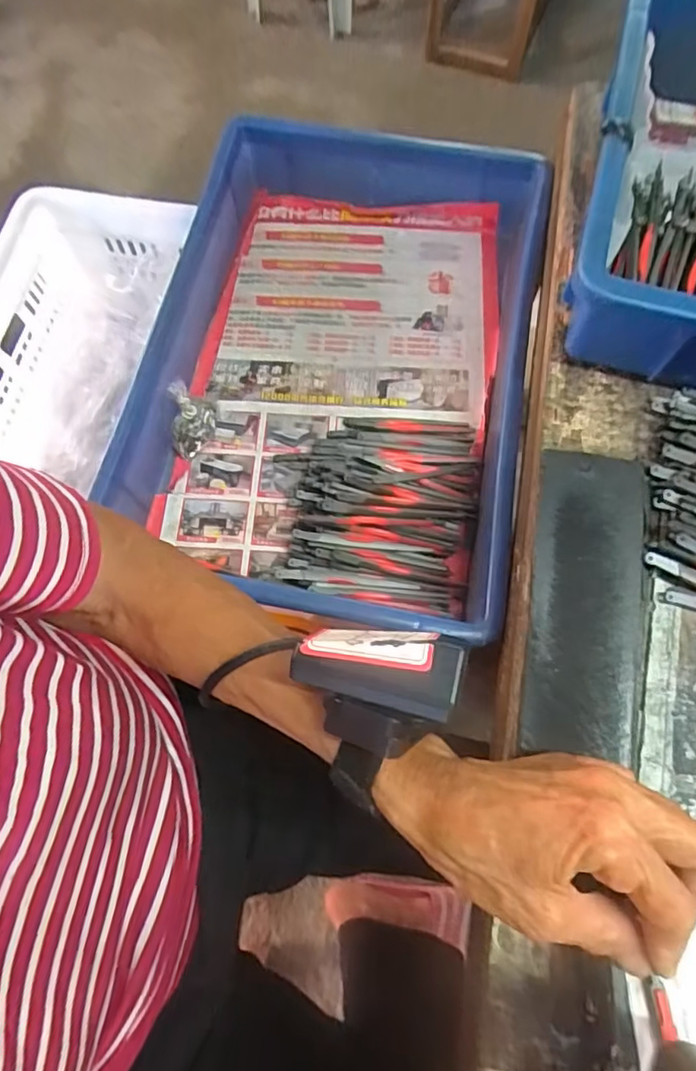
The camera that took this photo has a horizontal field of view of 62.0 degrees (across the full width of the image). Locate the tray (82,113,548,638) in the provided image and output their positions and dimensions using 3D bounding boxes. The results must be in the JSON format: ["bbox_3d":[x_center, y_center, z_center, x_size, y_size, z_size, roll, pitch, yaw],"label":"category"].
[{"bbox_3d":[0.001,-0.146,0.461,0.270,0.076,0.396,11,71,5],"label":"tray"}]

